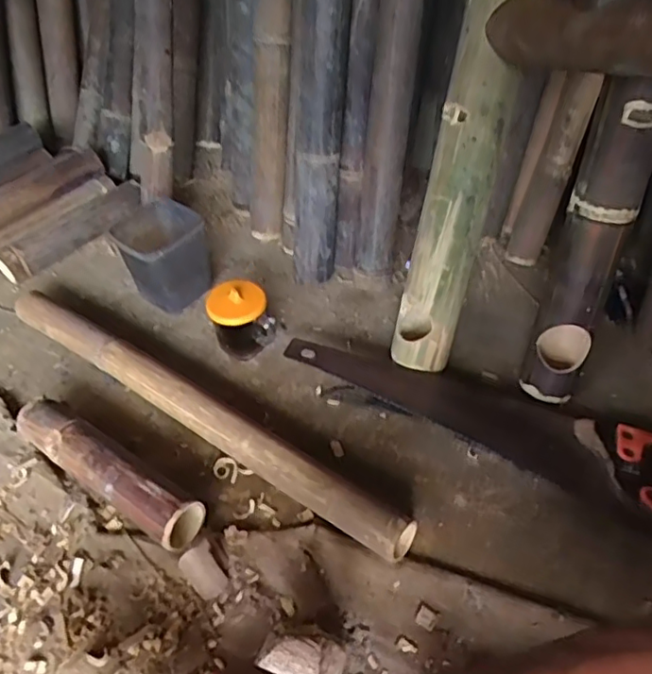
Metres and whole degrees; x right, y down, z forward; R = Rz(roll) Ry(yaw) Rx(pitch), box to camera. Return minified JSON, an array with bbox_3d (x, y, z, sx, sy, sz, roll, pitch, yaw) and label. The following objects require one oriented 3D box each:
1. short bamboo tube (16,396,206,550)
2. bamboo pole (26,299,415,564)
[{"bbox_3d":[-0.255,0.148,0.690,0.269,0.055,0.056,26,51,27],"label":"short bamboo tube"},{"bbox_3d":[-0.181,0.082,0.758,0.652,0.053,0.049,26,52,27],"label":"bamboo pole"}]

